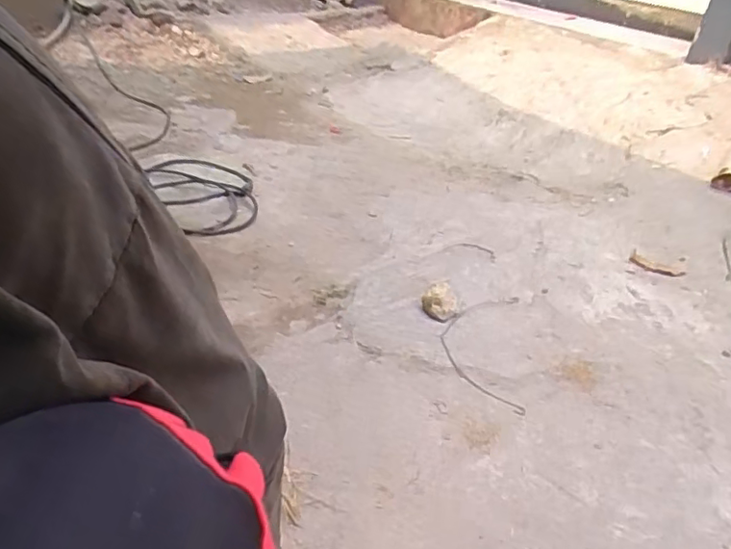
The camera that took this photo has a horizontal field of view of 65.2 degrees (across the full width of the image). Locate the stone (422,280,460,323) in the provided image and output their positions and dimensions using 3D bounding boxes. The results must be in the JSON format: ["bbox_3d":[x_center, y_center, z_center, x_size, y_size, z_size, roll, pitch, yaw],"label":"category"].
[{"bbox_3d":[0.134,0.051,0.998,0.058,0.039,0.059,5,31,-3],"label":"stone"}]

